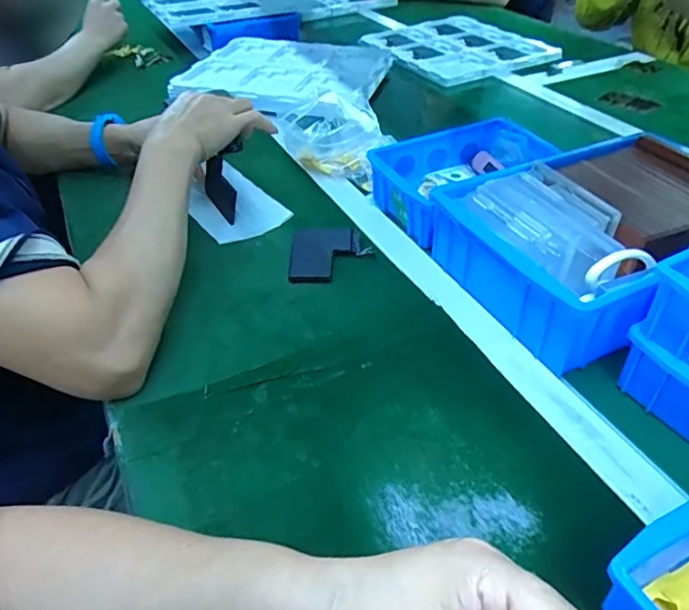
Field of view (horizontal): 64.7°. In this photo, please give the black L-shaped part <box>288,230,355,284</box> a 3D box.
[{"bbox_3d":[-0.023,-0.053,0.572,0.066,0.013,0.086,-1,41,0],"label":"black L-shaped part"}]

